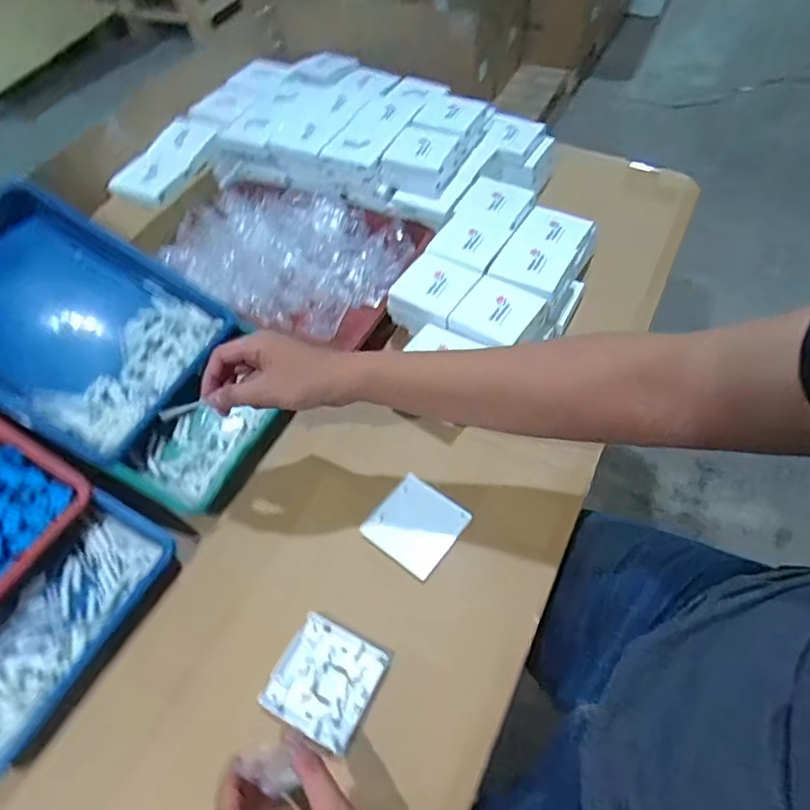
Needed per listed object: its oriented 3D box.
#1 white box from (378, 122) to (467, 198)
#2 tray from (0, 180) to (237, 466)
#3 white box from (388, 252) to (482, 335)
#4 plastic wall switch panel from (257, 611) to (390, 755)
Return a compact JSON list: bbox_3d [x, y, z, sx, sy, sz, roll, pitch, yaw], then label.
[{"bbox_3d":[0.028,-0.351,0.799,0.085,0.047,0.111,24,59,20],"label":"white box"},{"bbox_3d":[-0.404,-0.098,0.659,0.320,0.080,0.241,31,62,-3],"label":"tray"},{"bbox_3d":[0.038,-0.132,0.710,0.089,0.068,0.089,29,61,22],"label":"white box"},{"bbox_3d":[-0.072,0.252,0.514,0.088,0.026,0.089,21,58,18],"label":"plastic wall switch panel"}]

